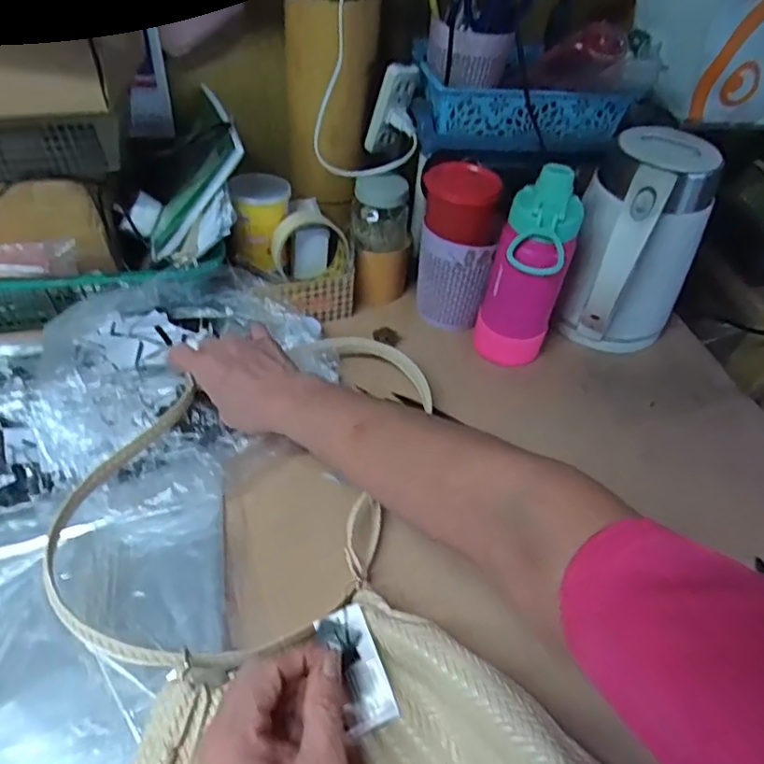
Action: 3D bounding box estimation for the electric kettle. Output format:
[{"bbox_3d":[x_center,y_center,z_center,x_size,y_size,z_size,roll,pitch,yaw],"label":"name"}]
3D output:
[{"bbox_3d":[0.261,-0.133,0.634,0.132,0.211,0.148,31,50,21],"label":"electric kettle"}]

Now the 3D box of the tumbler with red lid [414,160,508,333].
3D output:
[{"bbox_3d":[0.081,-0.145,0.644,0.082,0.158,0.074,8,46,1],"label":"tumbler with red lid"}]

